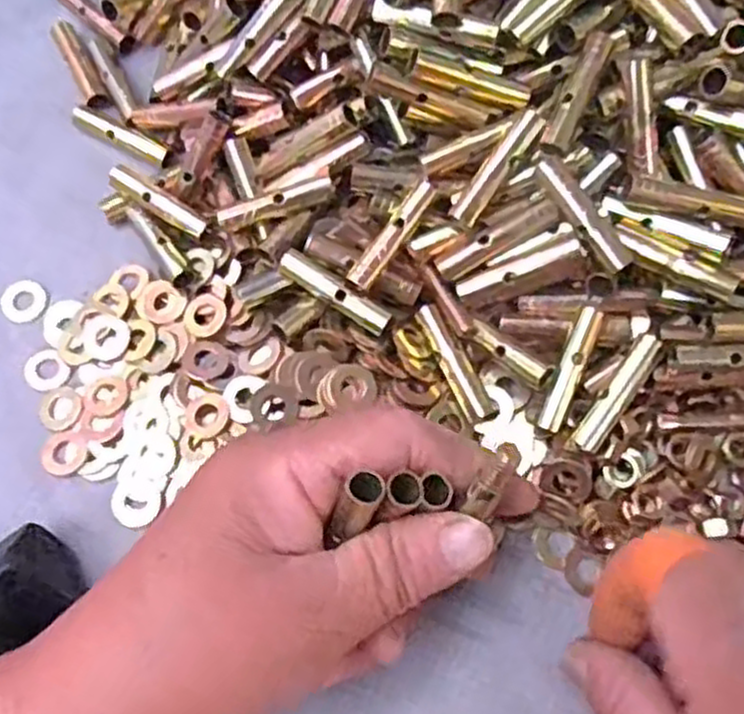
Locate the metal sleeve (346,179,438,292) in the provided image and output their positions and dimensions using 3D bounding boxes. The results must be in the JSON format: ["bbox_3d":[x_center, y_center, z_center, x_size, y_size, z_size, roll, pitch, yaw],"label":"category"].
[{"bbox_3d":[0.007,-0.042,0.271,0.009,0.009,0.044,34,75,13],"label":"metal sleeve"}]

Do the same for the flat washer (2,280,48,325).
[{"bbox_3d":[-0.132,-0.021,0.302,0.019,0.004,0.017,27,73,11],"label":"flat washer"}]

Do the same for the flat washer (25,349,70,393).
[{"bbox_3d":[-0.118,0.005,0.288,0.015,0.004,0.016,-1,70,2],"label":"flat washer"}]

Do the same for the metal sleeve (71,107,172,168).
[{"bbox_3d":[-0.100,-0.088,0.320,0.044,0.012,0.010,25,73,11],"label":"metal sleeve"}]

